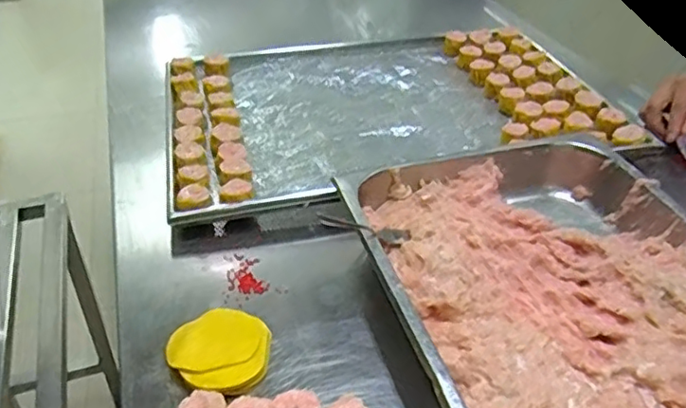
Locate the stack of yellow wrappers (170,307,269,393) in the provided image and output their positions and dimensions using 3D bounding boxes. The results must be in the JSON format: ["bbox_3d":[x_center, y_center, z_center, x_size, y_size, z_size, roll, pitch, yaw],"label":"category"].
[{"bbox_3d":[-0.107,0.128,0.530,0.095,0.018,0.081,32,47,34],"label":"stack of yellow wrappers"}]

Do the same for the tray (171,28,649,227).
[{"bbox_3d":[0.055,-0.144,0.867,0.597,0.044,0.415,-8,38,-12],"label":"tray"}]

